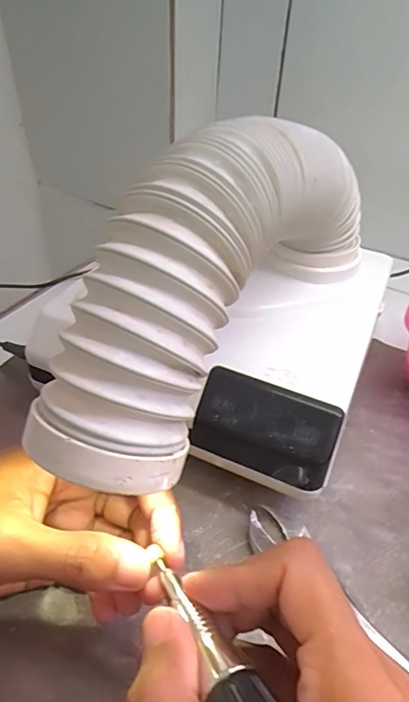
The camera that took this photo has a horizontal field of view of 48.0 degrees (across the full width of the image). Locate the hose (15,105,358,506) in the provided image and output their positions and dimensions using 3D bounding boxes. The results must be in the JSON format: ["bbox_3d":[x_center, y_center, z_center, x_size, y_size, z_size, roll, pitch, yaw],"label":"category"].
[{"bbox_3d":[0.021,-0.046,0.213,0.049,0.096,0.236,25,46,21],"label":"hose"}]

